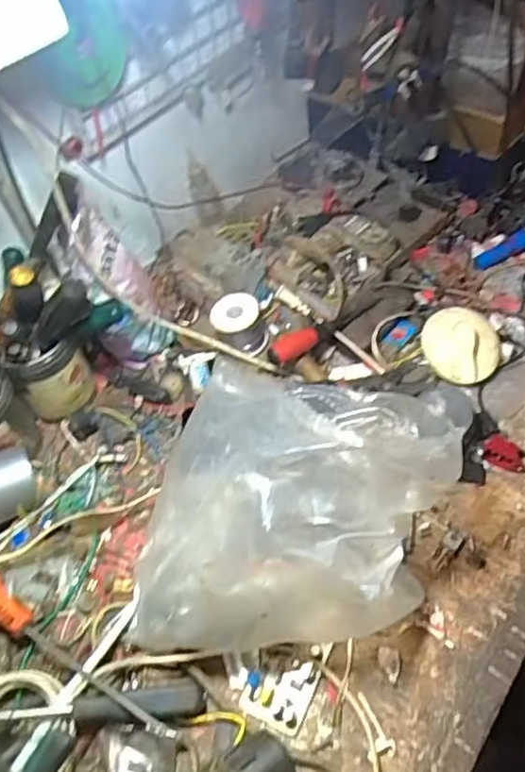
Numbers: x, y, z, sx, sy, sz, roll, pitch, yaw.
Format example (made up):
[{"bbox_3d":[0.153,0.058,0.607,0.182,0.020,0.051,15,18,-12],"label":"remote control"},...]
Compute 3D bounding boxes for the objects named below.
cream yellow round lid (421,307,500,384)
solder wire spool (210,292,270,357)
[{"bbox_3d":[0.212,-0.048,0.645,0.077,0.028,0.092,11,59,13],"label":"cream yellow round lid"},{"bbox_3d":[-0.024,-0.065,0.644,0.058,0.048,0.050,-5,57,3],"label":"solder wire spool"}]

